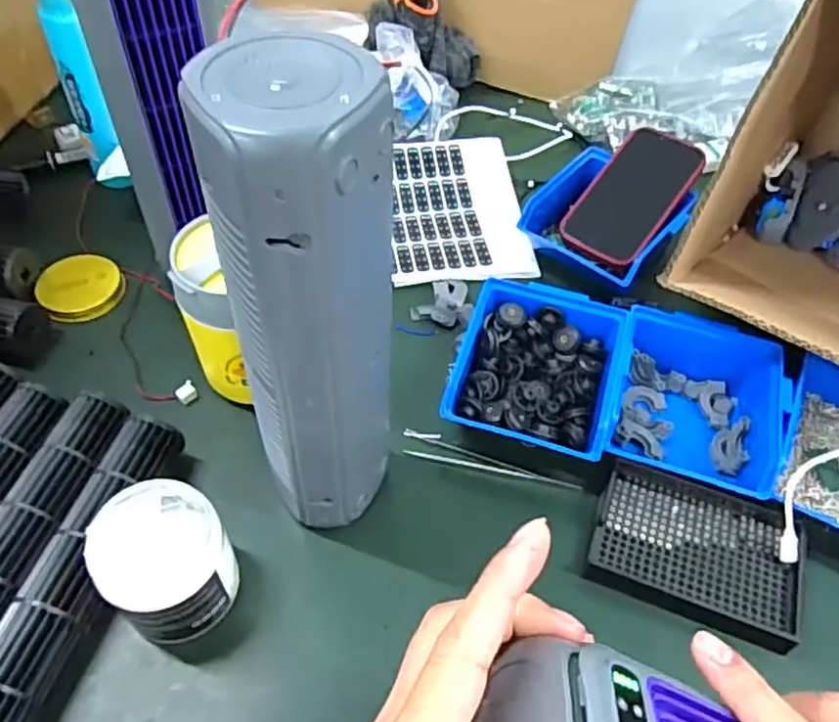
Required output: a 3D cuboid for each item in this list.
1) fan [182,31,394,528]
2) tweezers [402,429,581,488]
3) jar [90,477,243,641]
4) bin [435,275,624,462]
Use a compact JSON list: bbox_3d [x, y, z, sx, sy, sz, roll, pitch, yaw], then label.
[{"bbox_3d":[-0.054,-0.014,0.382,0.083,0.310,0.091,-3,52,-6],"label":"fan"},{"bbox_3d":[0.052,0.073,0.511,0.131,0.007,0.023,12,52,6],"label":"tweezers"},{"bbox_3d":[-0.154,0.123,0.421,0.072,0.081,0.078,2,52,-2],"label":"jar"},{"bbox_3d":[0.088,0.008,0.526,0.112,0.060,0.131,16,52,9],"label":"bin"}]

